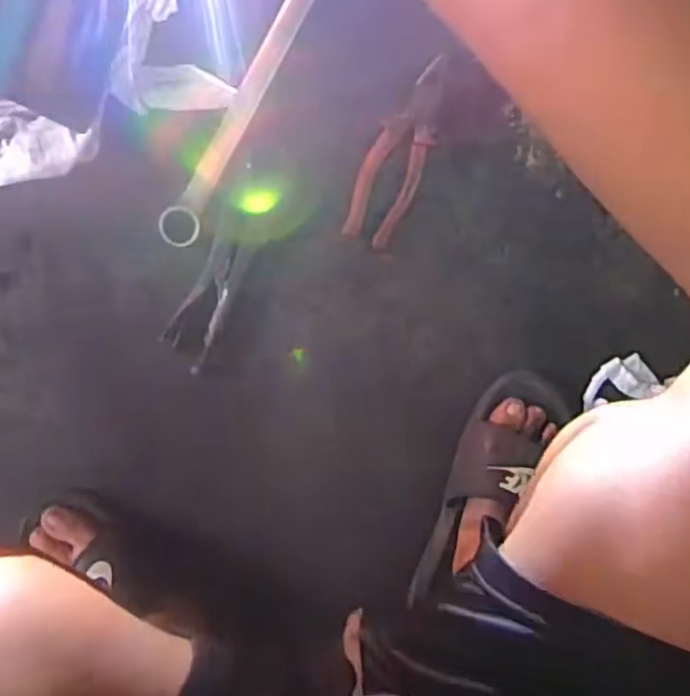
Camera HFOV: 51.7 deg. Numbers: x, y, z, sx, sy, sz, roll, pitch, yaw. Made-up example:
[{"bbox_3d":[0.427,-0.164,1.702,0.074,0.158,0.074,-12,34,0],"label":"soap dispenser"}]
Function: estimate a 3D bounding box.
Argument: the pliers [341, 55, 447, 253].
[{"bbox_3d":[0.056,-0.192,0.703,0.057,0.019,0.182,23,93,-9],"label":"pliers"}]

